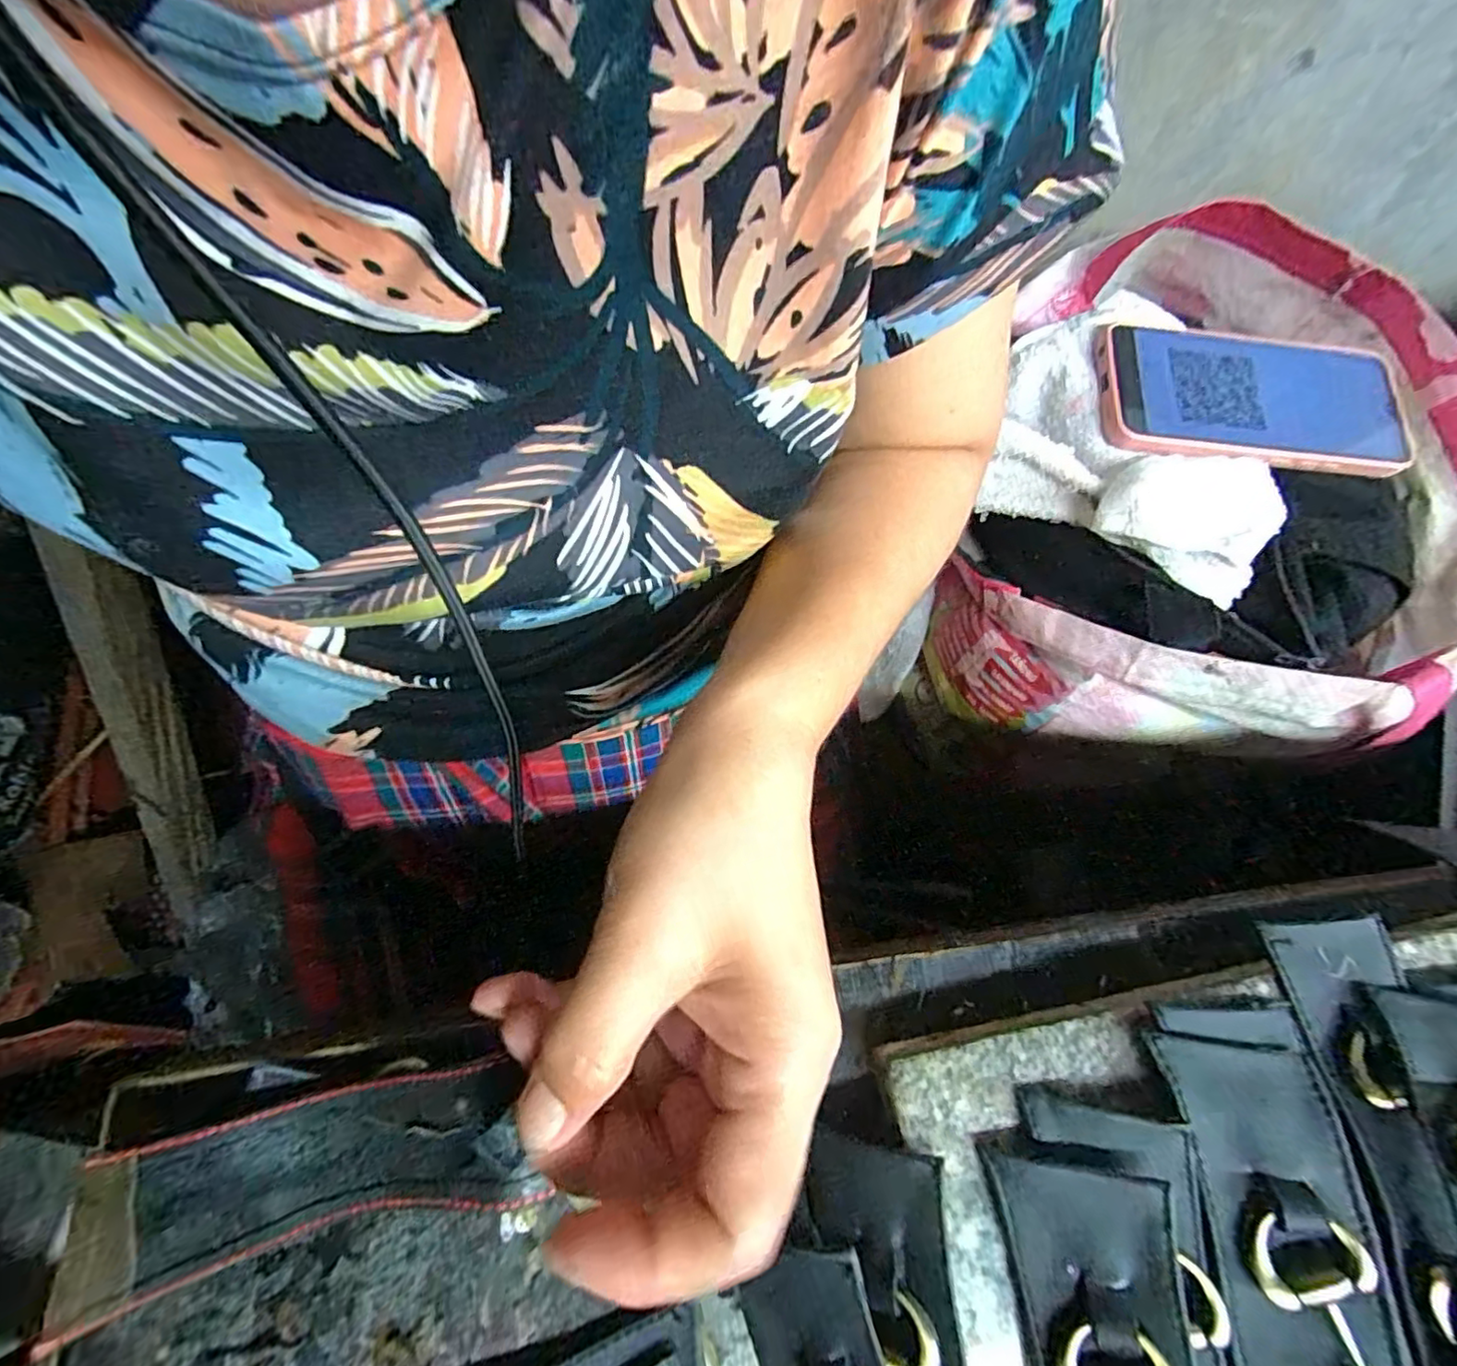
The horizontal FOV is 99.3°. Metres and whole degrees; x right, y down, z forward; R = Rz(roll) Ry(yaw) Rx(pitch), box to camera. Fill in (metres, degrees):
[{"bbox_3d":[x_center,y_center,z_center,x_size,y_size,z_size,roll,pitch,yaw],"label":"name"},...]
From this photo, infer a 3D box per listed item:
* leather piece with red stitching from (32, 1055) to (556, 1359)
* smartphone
[{"bbox_3d":[-0.105,0.125,0.156,0.114,0.028,0.034,-14,66,-1],"label":"leather piece with red stitching"},{"bbox_3d":[0.292,-0.157,0.346,0.176,0.013,0.092,1,70,-7],"label":"smartphone"}]

